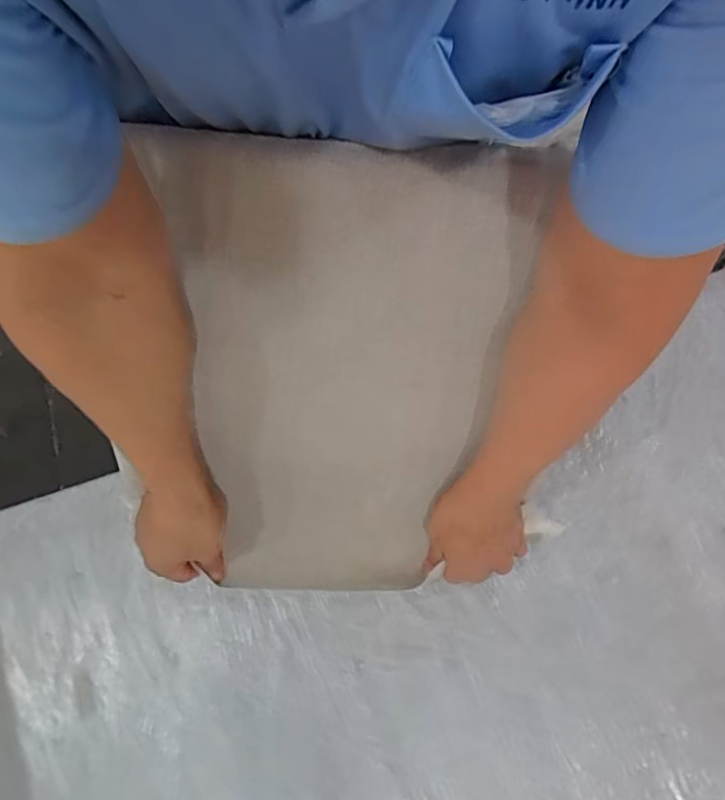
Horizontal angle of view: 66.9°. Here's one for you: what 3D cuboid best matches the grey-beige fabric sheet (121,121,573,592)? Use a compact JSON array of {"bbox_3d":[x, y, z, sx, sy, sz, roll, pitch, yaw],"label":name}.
[{"bbox_3d":[-0.008,0.009,0.479,0.282,0.424,0.044,3,37,-2],"label":"grey-beige fabric sheet"}]

